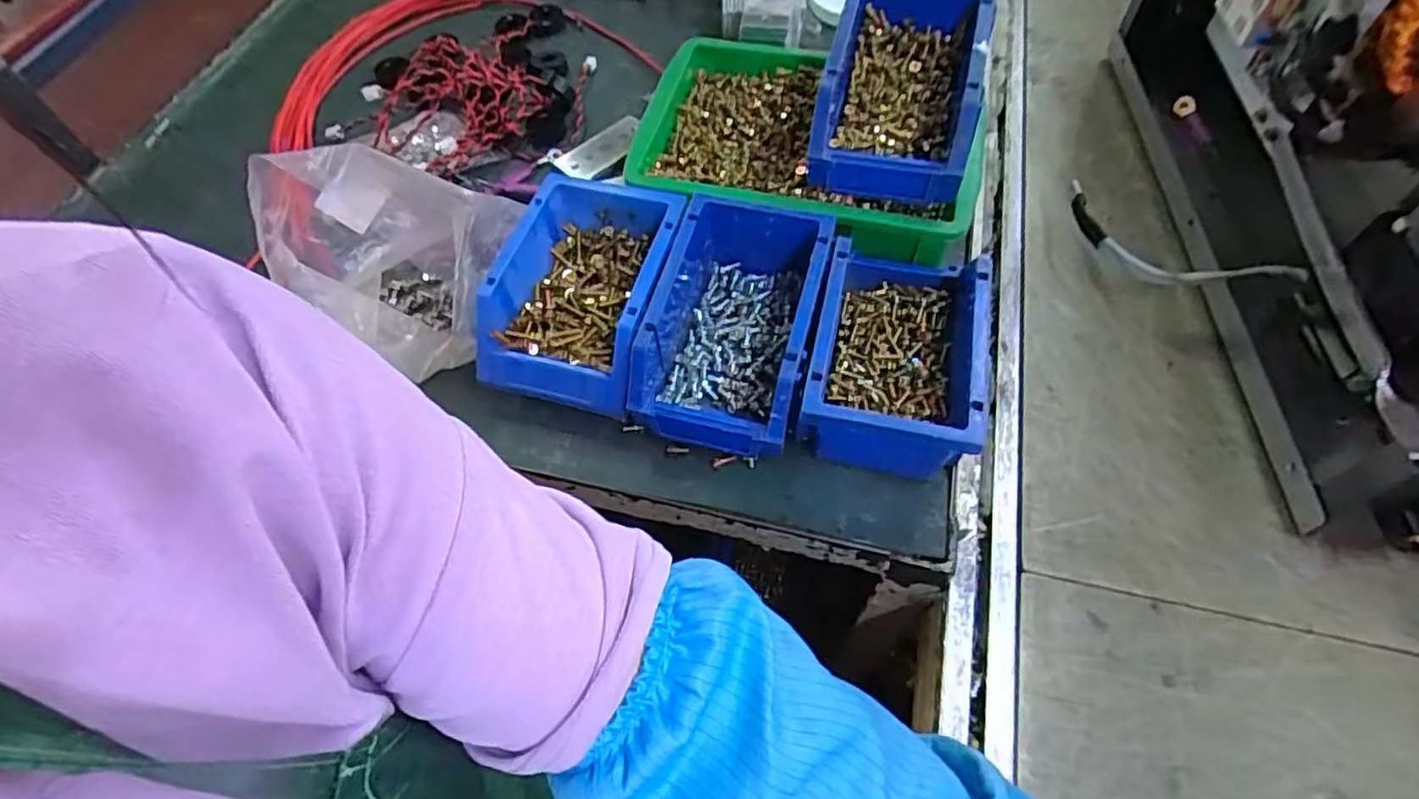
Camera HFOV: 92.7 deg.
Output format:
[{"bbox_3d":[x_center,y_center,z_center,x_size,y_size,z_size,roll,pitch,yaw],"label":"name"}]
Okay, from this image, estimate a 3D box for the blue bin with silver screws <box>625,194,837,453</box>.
[{"bbox_3d":[0.016,-0.051,0.460,0.106,0.069,0.162,11,60,9],"label":"blue bin with silver screws"}]

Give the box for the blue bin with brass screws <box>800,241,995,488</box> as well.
[{"bbox_3d":[0.122,-0.031,0.445,0.100,0.079,0.157,11,60,9],"label":"blue bin with brass screws"}]

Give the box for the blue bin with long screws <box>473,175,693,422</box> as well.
[{"bbox_3d":[-0.089,-0.078,0.475,0.113,0.057,0.160,11,60,10],"label":"blue bin with long screws"}]

